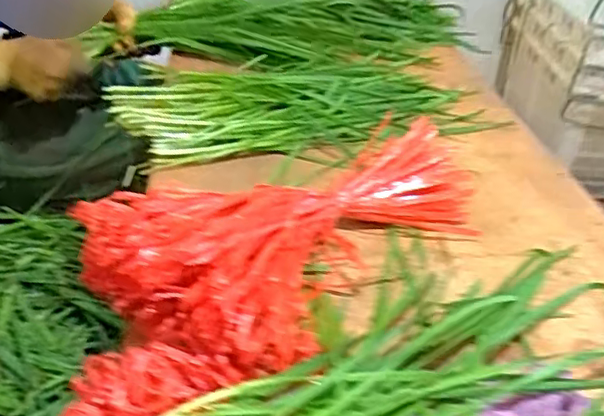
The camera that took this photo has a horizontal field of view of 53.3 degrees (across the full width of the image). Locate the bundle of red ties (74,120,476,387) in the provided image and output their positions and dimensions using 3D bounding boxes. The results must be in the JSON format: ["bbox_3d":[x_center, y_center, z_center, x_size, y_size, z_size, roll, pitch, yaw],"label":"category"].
[{"bbox_3d":[0.008,0.007,0.496,0.157,0.068,0.327,30,44,32],"label":"bundle of red ties"}]

